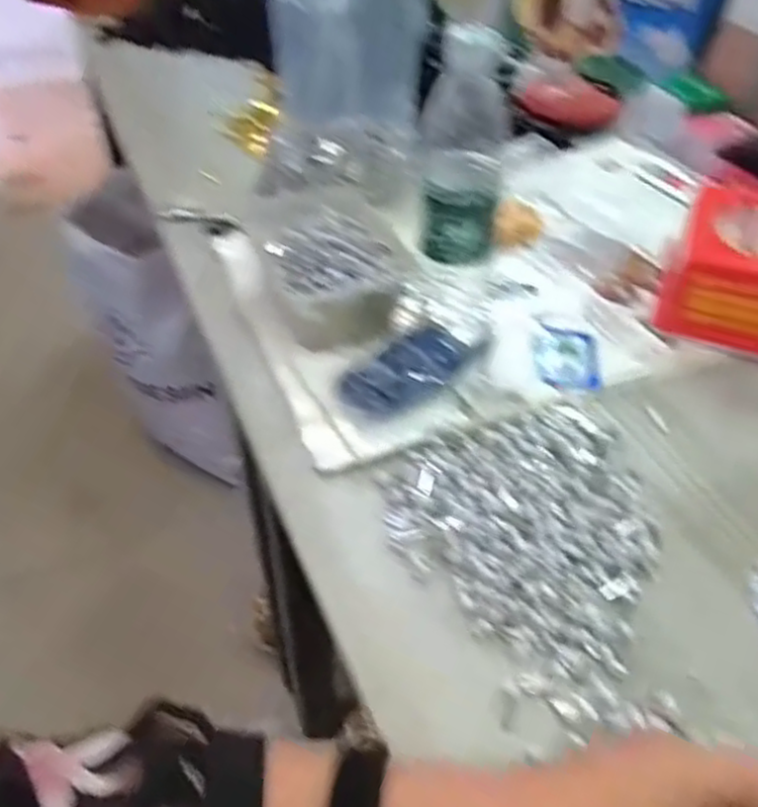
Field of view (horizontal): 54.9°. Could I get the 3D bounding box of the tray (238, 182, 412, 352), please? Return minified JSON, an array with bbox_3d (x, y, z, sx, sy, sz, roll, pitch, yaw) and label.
[{"bbox_3d":[-0.047,-0.125,0.633,0.112,0.060,0.161,-15,45,-15],"label":"tray"}]

